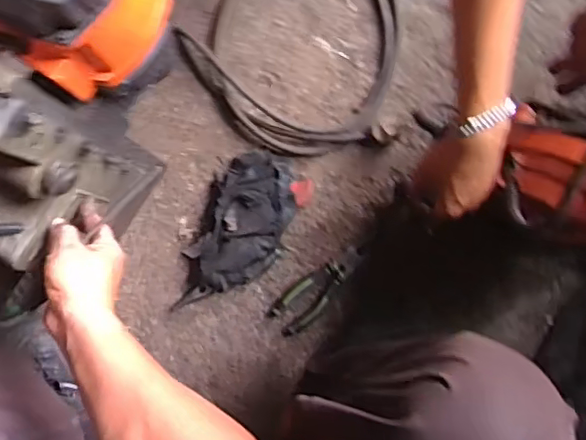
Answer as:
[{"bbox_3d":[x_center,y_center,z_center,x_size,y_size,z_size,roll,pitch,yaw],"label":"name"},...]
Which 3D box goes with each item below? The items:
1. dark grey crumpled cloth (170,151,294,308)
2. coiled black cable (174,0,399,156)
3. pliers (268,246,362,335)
[{"bbox_3d":[-0.075,0.019,0.811,0.121,0.045,0.238,23,89,0],"label":"dark grey crumpled cloth"},{"bbox_3d":[-0.002,-0.242,0.828,0.300,0.048,0.301,0,89,-1],"label":"coiled black cable"},{"bbox_3d":[0.037,0.094,0.824,0.159,0.023,0.051,-42,90,-1],"label":"pliers"}]

